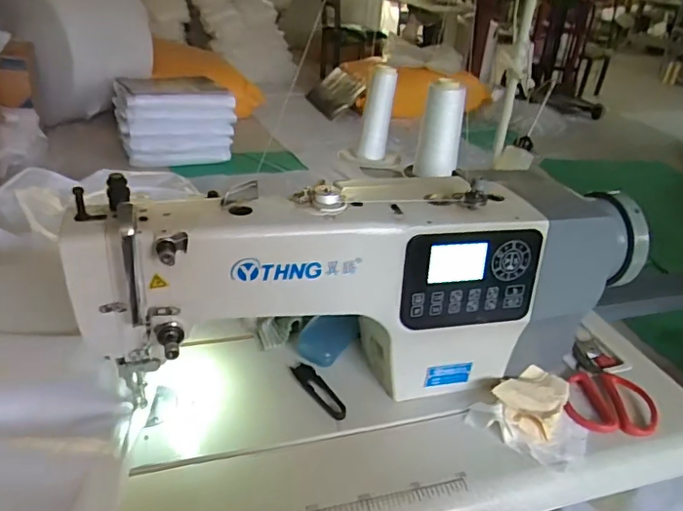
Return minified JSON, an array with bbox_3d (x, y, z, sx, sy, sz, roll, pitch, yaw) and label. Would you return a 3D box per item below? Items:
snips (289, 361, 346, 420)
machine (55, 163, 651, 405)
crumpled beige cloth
[{"bbox_3d":[-0.028,0.151,0.626,0.024,0.008,0.102,-14,36,-30],"label":"snips"},{"bbox_3d":[0.036,0.030,0.611,0.593,0.239,0.167,-5,32,-17],"label":"machine"},{"bbox_3d":[0.221,0.164,0.628,0.070,0.024,0.105,27,36,31],"label":"crumpled beige cloth"}]

